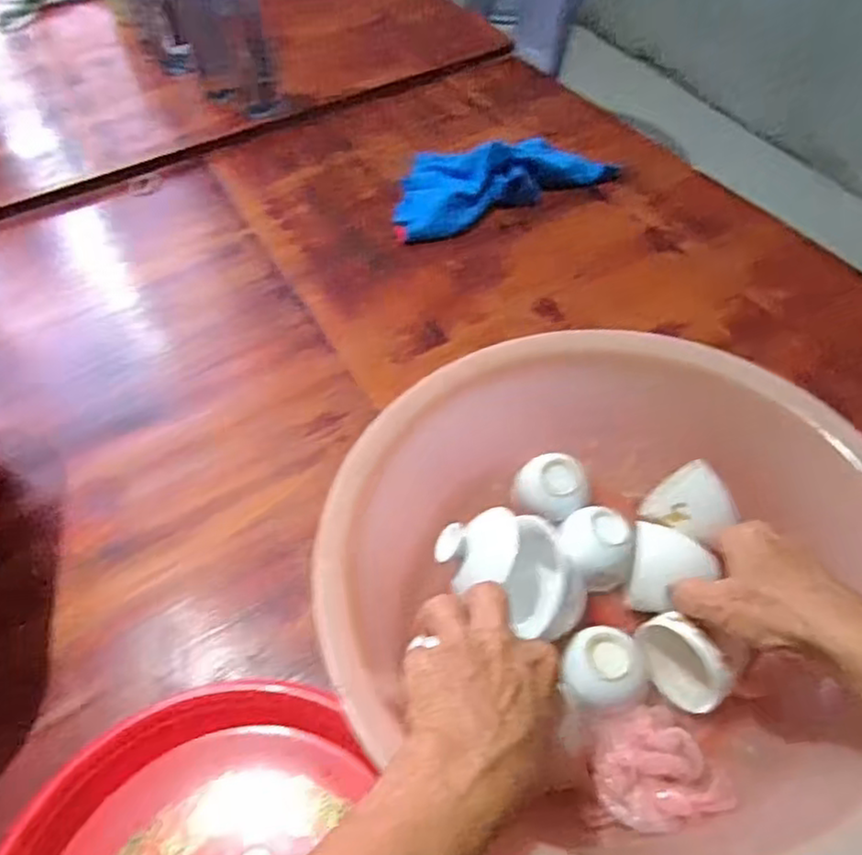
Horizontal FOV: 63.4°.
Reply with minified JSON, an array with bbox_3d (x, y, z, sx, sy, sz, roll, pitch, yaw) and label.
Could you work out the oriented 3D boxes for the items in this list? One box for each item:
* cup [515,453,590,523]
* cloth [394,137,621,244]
[{"bbox_3d":[0.084,0.043,0.481,0.045,0.033,0.043,-5,52,-1],"label":"cup"},{"bbox_3d":[0.063,-0.288,0.770,0.241,0.046,0.138,-18,53,-10],"label":"cloth"}]

